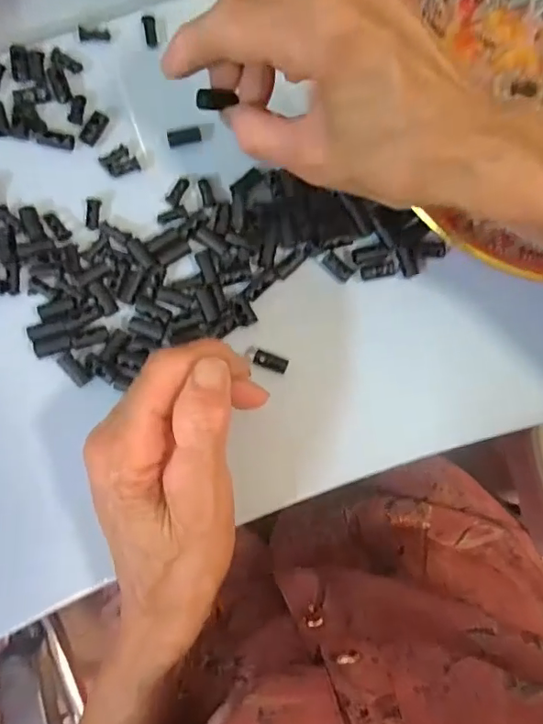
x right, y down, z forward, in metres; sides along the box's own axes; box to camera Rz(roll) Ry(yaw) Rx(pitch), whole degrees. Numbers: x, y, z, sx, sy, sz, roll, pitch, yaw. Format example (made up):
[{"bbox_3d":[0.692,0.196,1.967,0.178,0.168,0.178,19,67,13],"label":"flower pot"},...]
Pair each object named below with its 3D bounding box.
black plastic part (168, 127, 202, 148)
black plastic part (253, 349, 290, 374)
[{"bbox_3d":[-0.047,-0.122,0.284,0.018,0.005,0.007,-14,86,-7],"label":"black plastic part"},{"bbox_3d":[0.000,0.000,0.275,0.018,0.004,0.008,21,83,-4],"label":"black plastic part"}]

